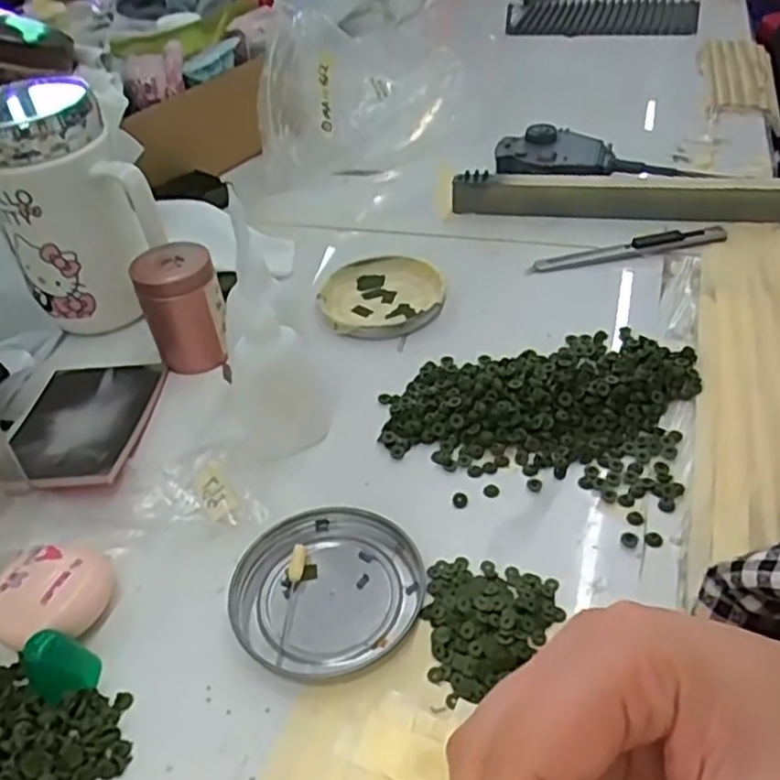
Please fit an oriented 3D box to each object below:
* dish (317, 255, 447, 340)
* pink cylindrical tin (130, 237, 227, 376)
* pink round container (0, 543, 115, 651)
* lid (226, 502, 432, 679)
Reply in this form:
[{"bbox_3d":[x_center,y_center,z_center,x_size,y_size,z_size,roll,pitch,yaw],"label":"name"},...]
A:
[{"bbox_3d":[-0.004,-0.061,0.466,0.077,0.011,0.076,-4,41,3],"label":"dish"},{"bbox_3d":[-0.120,-0.048,0.424,0.043,0.061,0.045,-32,47,-27],"label":"pink cylindrical tin"},{"bbox_3d":[-0.141,0.085,0.302,0.042,0.020,0.043,-4,41,3],"label":"pink round container"},{"bbox_3d":[-0.026,0.082,0.305,0.077,0.009,0.075,-4,41,3],"label":"lid"}]

